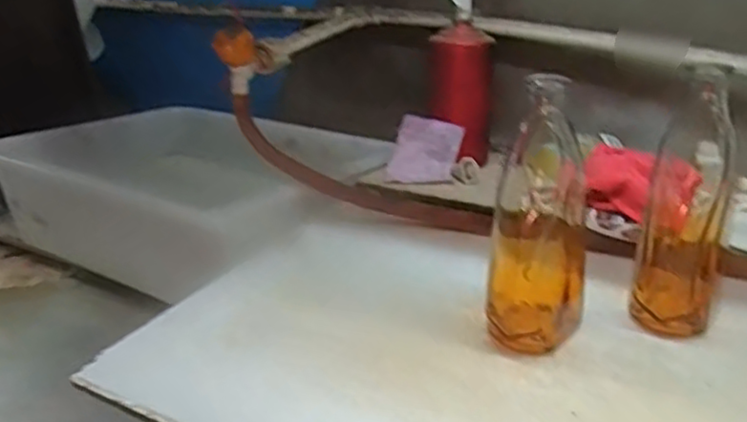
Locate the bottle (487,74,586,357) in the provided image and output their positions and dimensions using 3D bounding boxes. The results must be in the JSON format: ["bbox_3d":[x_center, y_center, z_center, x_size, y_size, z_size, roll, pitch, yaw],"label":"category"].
[{"bbox_3d":[0.131,0.007,0.547,0.073,0.209,0.075,5,30,17],"label":"bottle"}]

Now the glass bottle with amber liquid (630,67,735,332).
[{"bbox_3d":[0.256,-0.007,0.556,0.059,0.209,0.069,10,32,26],"label":"glass bottle with amber liquid"}]

